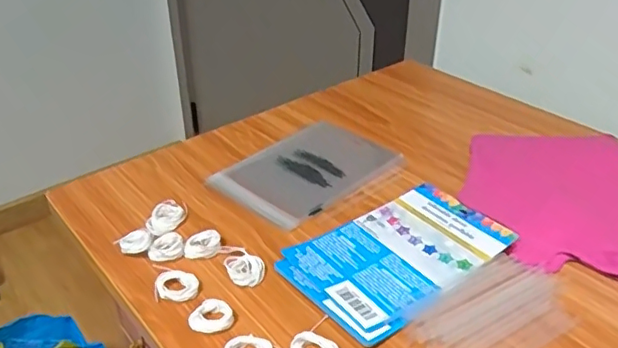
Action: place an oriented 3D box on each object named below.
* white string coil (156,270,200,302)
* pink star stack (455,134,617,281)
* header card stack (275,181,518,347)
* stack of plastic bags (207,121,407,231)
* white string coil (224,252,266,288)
[{"bbox_3d":[-0.107,0.090,0.461,0.035,0.006,0.026,2,33,4],"label":"white string coil"},{"bbox_3d":[0.264,0.016,0.568,0.217,0.006,0.221,-9,34,-12],"label":"pink star stack"},{"bbox_3d":[0.078,0.066,0.496,0.191,0.008,0.122,-25,40,-32],"label":"header card stack"},{"bbox_3d":[0.006,-0.004,0.619,0.144,0.009,0.192,25,41,35],"label":"stack of plastic bags"},{"bbox_3d":[-0.053,0.079,0.478,0.031,0.007,0.032,-1,33,1],"label":"white string coil"}]

